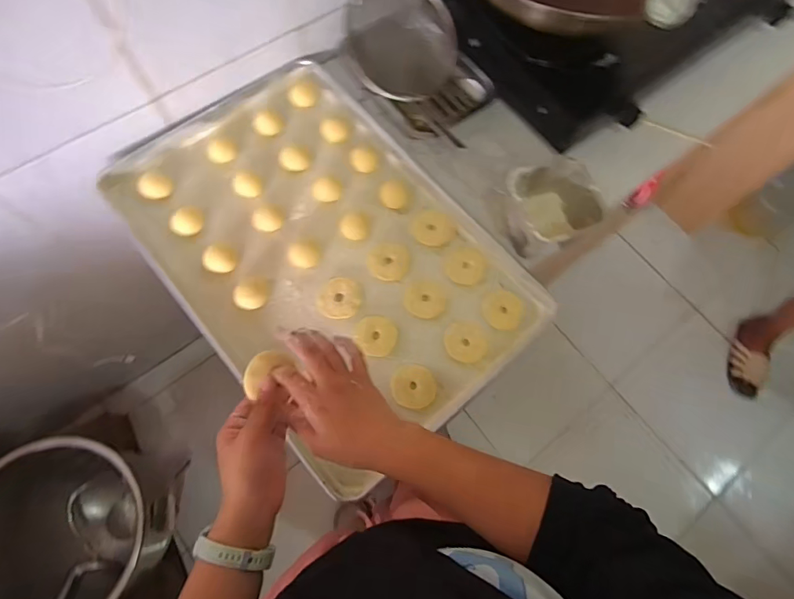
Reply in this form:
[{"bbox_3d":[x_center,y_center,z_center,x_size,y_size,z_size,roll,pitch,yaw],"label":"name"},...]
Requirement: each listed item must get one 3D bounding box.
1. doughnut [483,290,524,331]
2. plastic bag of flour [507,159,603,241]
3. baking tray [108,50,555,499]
[{"bbox_3d":[0.156,0.015,0.673,0.058,0.011,0.058,11,71,1],"label":"doughnut"},{"bbox_3d":[0.229,-0.128,0.697,0.124,0.115,0.119,-20,73,-9],"label":"plastic bag of flour"},{"bbox_3d":[-0.102,-0.090,0.681,0.398,0.029,0.607,-38,76,-14],"label":"baking tray"}]

